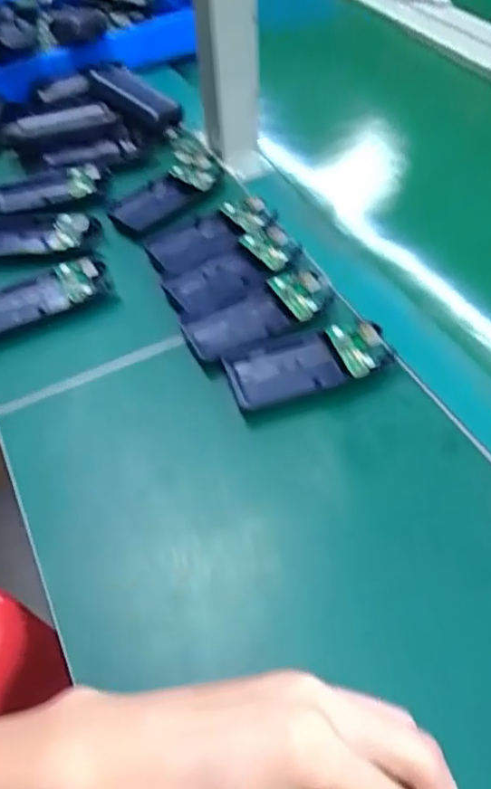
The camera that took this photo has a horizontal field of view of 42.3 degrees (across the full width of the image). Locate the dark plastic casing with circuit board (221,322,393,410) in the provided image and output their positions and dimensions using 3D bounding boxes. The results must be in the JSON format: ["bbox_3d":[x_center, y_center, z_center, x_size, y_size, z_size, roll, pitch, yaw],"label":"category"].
[{"bbox_3d":[0.040,-0.021,0.398,0.100,0.018,0.041,-14,50,-9],"label":"dark plastic casing with circuit board"}]

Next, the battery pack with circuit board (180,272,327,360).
[{"bbox_3d":[0.010,-0.056,0.424,0.100,0.021,0.048,-21,51,-14],"label":"battery pack with circuit board"}]

